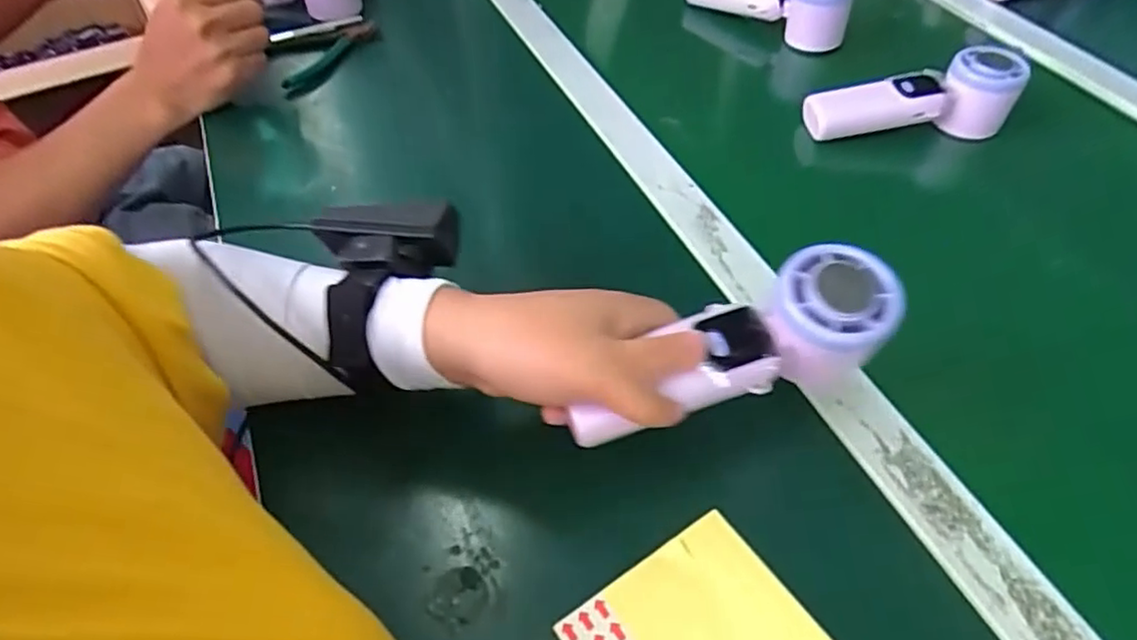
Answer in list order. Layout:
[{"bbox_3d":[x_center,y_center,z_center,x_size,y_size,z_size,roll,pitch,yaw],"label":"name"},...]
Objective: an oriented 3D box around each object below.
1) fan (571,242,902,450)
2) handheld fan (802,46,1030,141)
[{"bbox_3d":[0.082,0.023,0.328,0.166,0.050,0.053,-26,53,-2],"label":"fan"},{"bbox_3d":[0.279,-0.183,0.547,0.160,0.060,0.046,-1,51,-5],"label":"handheld fan"}]

